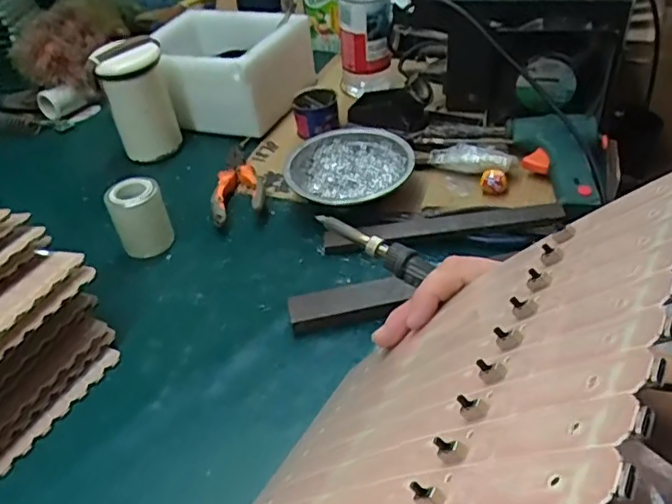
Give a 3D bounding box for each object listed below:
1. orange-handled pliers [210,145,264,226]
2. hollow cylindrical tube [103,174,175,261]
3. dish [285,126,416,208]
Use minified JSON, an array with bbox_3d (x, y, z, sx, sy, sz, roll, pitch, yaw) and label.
[{"bbox_3d":[-0.107,-0.081,0.639,0.054,0.026,0.149,-8,39,-3],"label":"orange-handled pliers"},{"bbox_3d":[-0.188,-0.034,0.567,0.050,0.064,0.038,-16,40,-11],"label":"hollow cylindrical tube"},{"bbox_3d":[0.015,-0.085,0.600,0.121,0.039,0.121,-3,39,3],"label":"dish"}]

